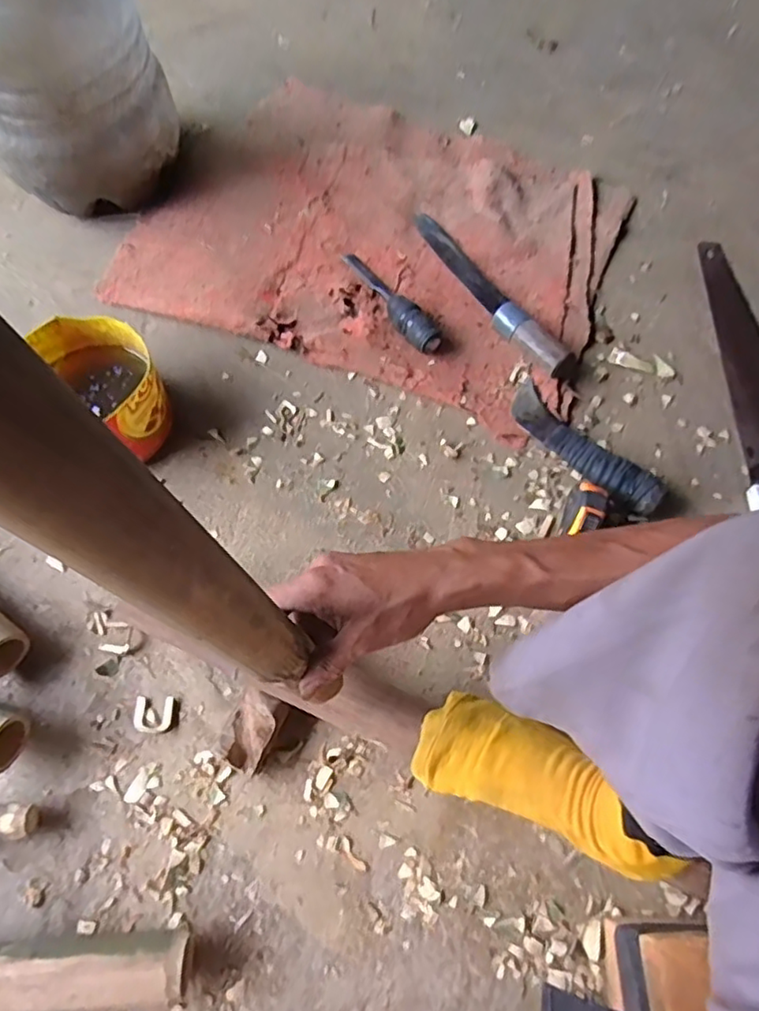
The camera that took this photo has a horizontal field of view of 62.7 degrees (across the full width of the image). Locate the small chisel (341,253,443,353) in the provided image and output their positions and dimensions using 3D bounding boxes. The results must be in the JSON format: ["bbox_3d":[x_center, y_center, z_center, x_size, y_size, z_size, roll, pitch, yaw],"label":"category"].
[{"bbox_3d":[0.011,-0.264,0.777,0.040,0.034,0.193,-32,71,-13],"label":"small chisel"}]

